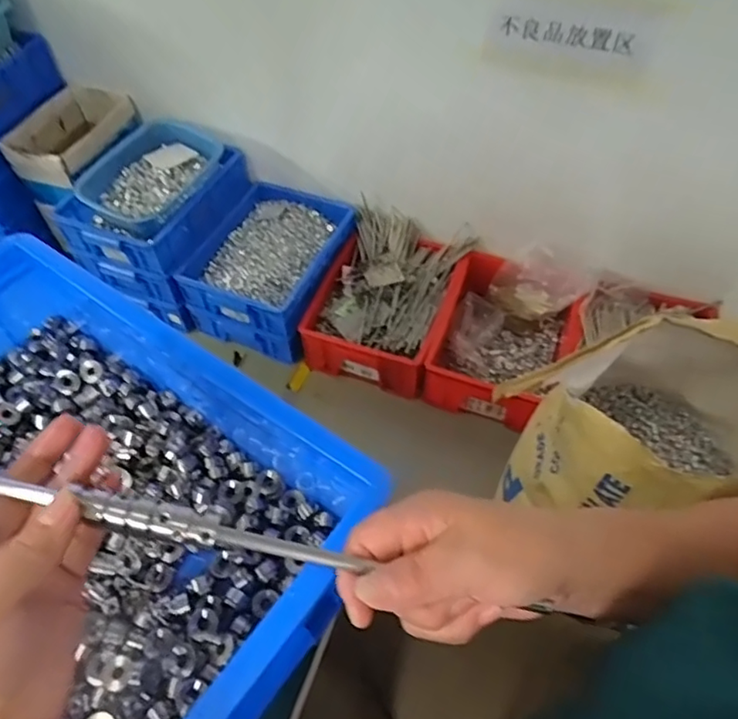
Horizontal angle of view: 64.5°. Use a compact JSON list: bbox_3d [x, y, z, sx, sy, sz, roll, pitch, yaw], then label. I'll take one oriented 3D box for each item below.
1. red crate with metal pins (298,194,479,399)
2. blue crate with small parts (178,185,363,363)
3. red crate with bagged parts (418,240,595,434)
[{"bbox_3d":[0.053,-0.188,1.524,0.352,0.191,0.513,16,54,13],"label":"red crate with metal pins"},{"bbox_3d":[-0.265,-0.263,1.609,0.353,0.163,0.457,16,54,13],"label":"blue crate with small parts"},{"bbox_3d":[0.329,-0.068,1.407,0.327,0.242,0.418,17,55,13],"label":"red crate with bagged parts"}]

